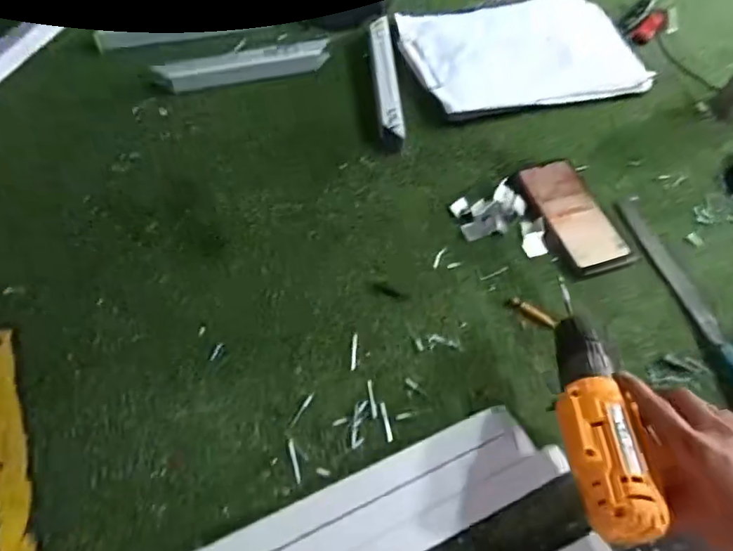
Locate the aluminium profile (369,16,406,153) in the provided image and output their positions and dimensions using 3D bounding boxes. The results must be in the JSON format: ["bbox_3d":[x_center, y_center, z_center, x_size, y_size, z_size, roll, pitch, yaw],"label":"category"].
[{"bbox_3d":[0.027,-0.271,0.754,0.032,0.029,0.239,-3,59,-4],"label":"aluminium profile"}]

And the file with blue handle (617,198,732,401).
[{"bbox_3d":[0.360,0.030,0.589,0.036,0.015,0.305,-12,60,-9],"label":"file with blue handle"}]

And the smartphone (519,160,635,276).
[{"bbox_3d":[0.249,-0.074,0.653,0.075,0.009,0.158,-15,61,-11],"label":"smartphone"}]

